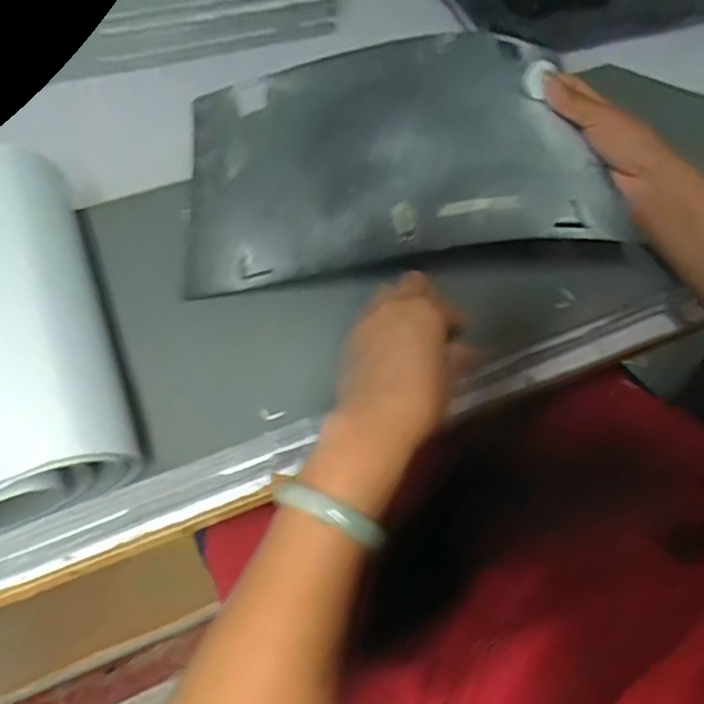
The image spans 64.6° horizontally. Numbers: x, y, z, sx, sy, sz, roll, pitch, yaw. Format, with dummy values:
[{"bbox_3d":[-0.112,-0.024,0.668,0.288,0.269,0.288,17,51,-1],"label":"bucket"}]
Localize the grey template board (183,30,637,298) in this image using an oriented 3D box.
[{"bbox_3d":[0.024,-0.162,0.450,0.322,0.040,0.214,-10,66,10],"label":"grey template board"}]

